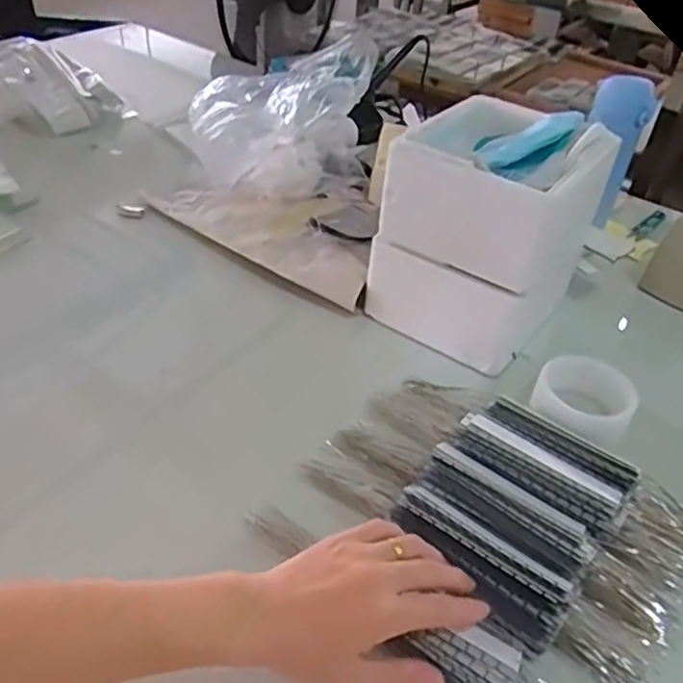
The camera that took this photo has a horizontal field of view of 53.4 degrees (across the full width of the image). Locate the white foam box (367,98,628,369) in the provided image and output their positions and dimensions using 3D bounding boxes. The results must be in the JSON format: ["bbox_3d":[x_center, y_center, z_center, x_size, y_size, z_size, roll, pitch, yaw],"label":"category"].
[{"bbox_3d":[0.157,-0.120,0.722,0.166,0.196,0.194,31,45,26],"label":"white foam box"}]

